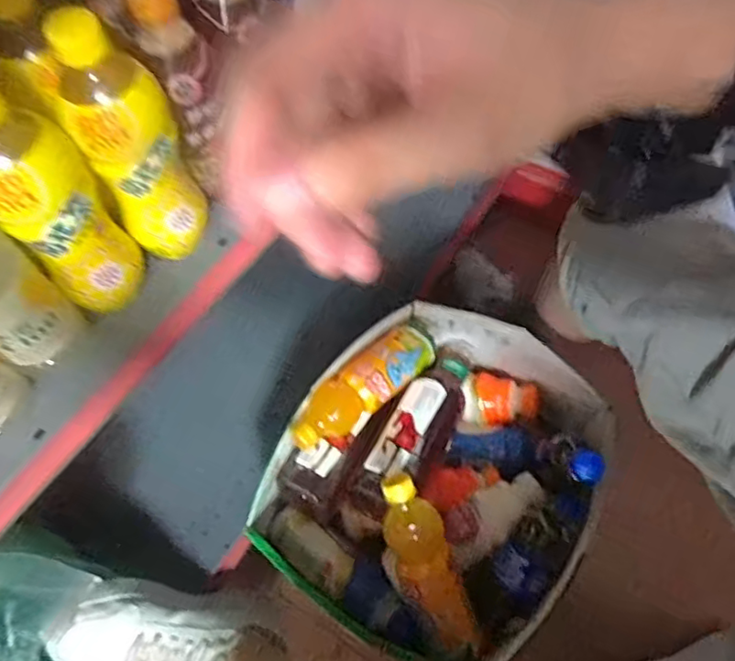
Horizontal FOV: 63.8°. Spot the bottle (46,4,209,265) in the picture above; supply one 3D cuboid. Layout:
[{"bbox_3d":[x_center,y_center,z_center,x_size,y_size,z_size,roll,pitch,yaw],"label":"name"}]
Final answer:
[{"bbox_3d":[-0.163,-0.131,0.414,0.062,0.182,0.056,-23,67,-10],"label":"bottle"}]

